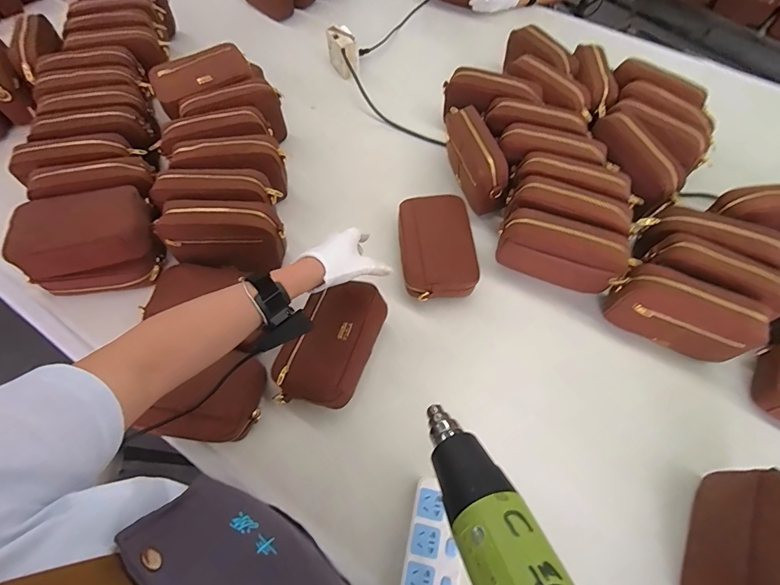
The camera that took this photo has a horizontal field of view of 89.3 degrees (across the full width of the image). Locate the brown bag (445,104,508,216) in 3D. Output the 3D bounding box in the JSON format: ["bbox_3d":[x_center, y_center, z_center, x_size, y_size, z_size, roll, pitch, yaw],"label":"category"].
[{"bbox_3d":[0.155,-0.255,0.756,0.060,0.119,0.195,-15,63,-9],"label":"brown bag"}]

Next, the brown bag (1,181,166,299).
[{"bbox_3d":[-0.501,-0.091,0.671,0.196,0.116,0.144,-17,63,-9],"label":"brown bag"}]

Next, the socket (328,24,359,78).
[{"bbox_3d":[-0.113,-0.598,0.975,0.061,0.081,0.086,-21,64,-12],"label":"socket"}]

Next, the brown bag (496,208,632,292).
[{"bbox_3d":[0.278,-0.064,0.664,0.197,0.124,0.062,22,64,11],"label":"brown bag"}]

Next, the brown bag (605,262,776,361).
[{"bbox_3d":[0.439,0.030,0.603,0.192,0.115,0.064,24,64,11],"label":"brown bag"}]

